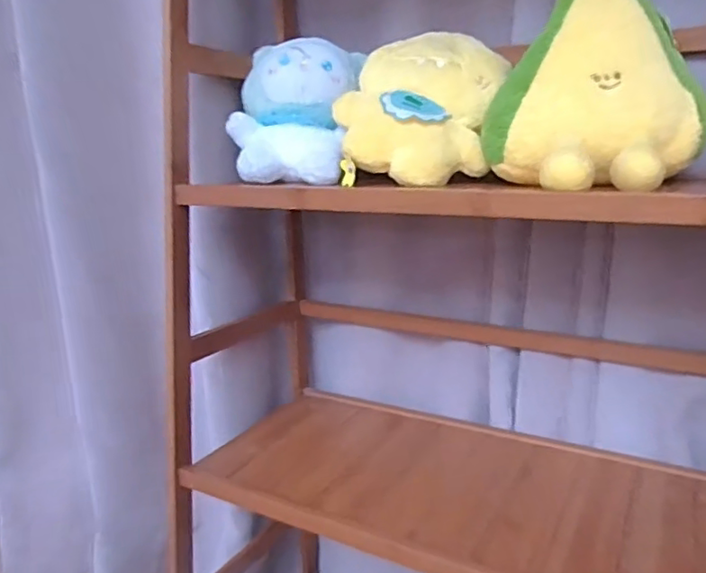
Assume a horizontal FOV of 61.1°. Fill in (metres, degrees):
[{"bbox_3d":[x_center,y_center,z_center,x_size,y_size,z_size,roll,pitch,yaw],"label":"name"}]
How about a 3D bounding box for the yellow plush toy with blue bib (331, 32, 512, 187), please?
[{"bbox_3d":[0.067,-0.190,0.641,0.177,0.143,0.090,3,14,15],"label":"yellow plush toy with blue bib"}]

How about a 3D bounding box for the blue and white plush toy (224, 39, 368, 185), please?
[{"bbox_3d":[-0.066,-0.209,0.710,0.154,0.157,0.137,-2,13,-5],"label":"blue and white plush toy"}]

